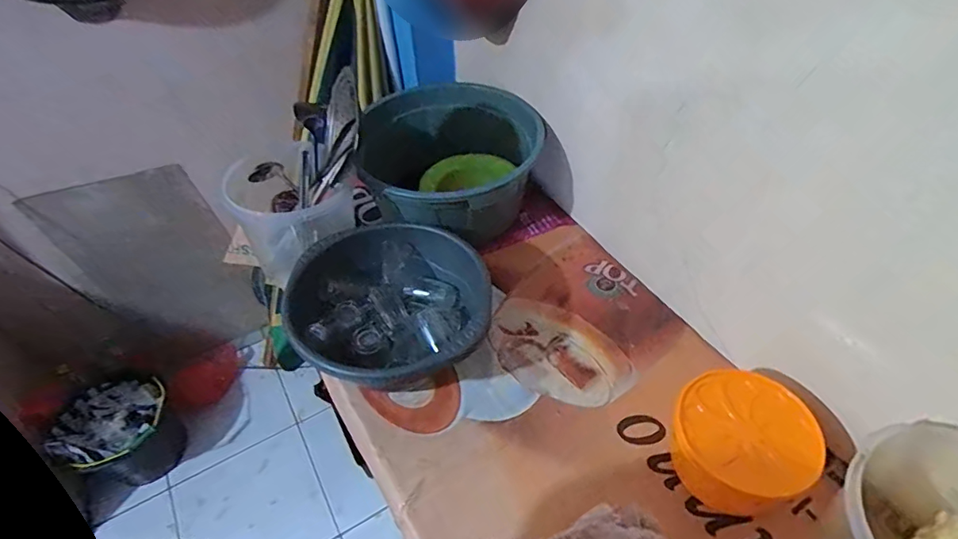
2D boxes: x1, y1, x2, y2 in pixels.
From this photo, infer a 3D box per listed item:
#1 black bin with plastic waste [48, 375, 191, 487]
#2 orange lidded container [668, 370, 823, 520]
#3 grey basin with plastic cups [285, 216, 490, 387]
[{"bbox_3d":[-1.023,0.474,1.523,0.224,0.256,0.265,28,54,26],"label":"black bin with plastic waste"},{"bbox_3d":[0.387,0.261,0.788,0.183,0.123,0.168,18,51,19],"label":"orange lidded container"},{"bbox_3d":[-0.149,0.083,0.956,0.327,0.161,0.338,-2,47,2],"label":"grey basin with plastic cups"}]

